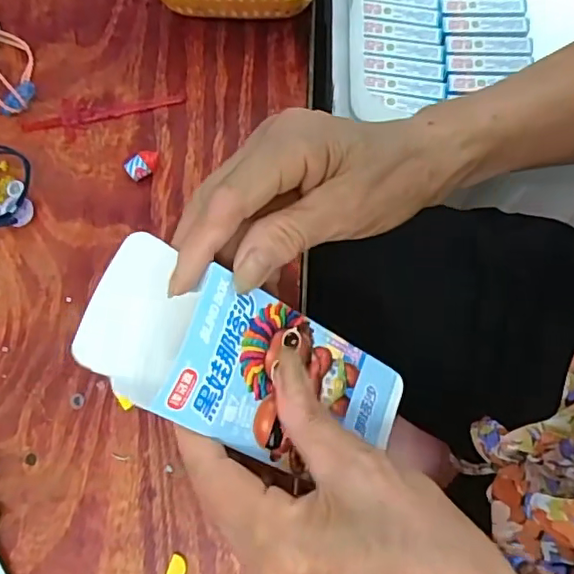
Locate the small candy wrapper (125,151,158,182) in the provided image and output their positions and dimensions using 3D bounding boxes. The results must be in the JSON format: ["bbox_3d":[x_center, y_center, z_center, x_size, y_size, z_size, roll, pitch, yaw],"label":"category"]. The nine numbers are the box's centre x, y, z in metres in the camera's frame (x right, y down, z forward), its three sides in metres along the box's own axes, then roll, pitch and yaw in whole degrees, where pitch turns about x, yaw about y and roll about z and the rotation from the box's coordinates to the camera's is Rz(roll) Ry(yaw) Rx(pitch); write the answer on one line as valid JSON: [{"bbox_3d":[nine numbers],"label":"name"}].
[{"bbox_3d":[-0.086,-0.073,0.341,0.020,0.013,0.011,-39,79,-8],"label":"small candy wrapper"}]

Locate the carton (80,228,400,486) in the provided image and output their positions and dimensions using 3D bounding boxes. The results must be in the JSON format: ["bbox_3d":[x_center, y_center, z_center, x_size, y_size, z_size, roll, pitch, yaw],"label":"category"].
[{"bbox_3d":[-0.009,0.035,0.246,0.149,0.026,0.068,23,76,-22],"label":"carton"}]

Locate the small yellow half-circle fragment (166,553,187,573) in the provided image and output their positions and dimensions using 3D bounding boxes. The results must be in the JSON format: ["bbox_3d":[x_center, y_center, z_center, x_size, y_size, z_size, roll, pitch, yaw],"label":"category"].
[{"bbox_3d":[-0.056,0.145,0.294,0.009,0.004,0.013,17,77,5],"label":"small yellow half-circle fragment"}]

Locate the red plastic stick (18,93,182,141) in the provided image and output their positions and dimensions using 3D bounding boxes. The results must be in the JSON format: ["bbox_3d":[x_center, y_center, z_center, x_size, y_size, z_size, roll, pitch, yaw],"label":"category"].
[{"bbox_3d":[-0.115,-0.108,0.355,0.100,0.004,0.024,-7,76,0],"label":"red plastic stick"}]

